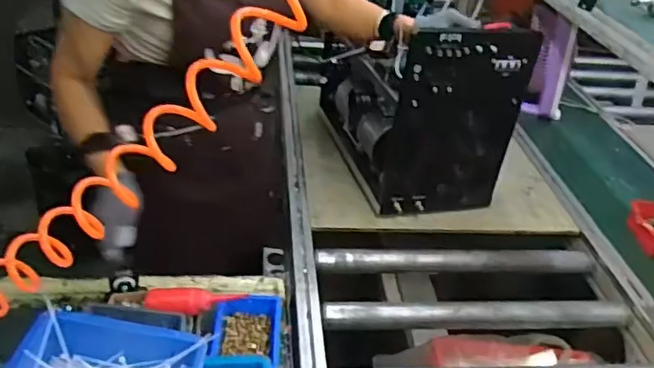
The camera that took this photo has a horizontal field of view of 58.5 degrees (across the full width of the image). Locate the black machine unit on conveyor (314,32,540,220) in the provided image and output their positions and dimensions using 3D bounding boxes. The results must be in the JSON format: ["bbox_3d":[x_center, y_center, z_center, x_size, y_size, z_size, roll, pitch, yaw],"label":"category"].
[{"bbox_3d":[0.194,-0.242,1.359,0.292,0.390,0.488,-3,34,-13],"label":"black machine unit on conveyor"}]

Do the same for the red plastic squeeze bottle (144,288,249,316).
[{"bbox_3d":[-0.204,0.181,0.911,0.150,0.032,0.036,1,34,-8],"label":"red plastic squeeze bottle"}]

